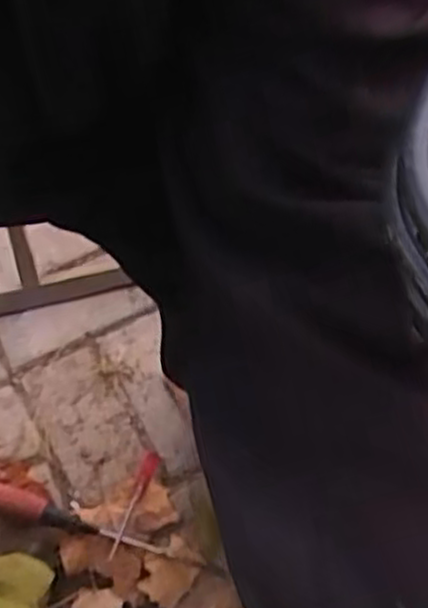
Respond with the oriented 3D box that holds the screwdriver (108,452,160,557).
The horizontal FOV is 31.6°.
[{"bbox_3d":[-0.085,0.213,0.806,0.016,0.015,0.118,19,66,6],"label":"screwdriver"}]

